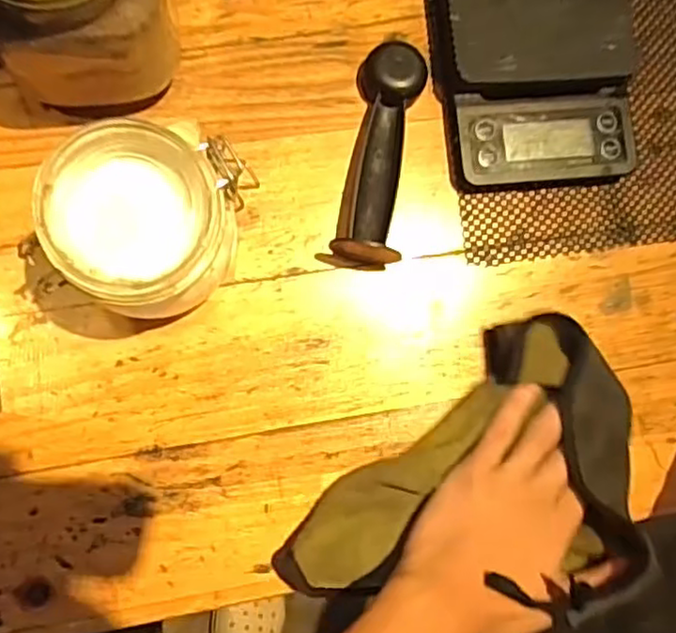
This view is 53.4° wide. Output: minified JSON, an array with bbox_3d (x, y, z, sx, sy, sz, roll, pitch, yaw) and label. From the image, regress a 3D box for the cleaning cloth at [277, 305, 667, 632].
[{"bbox_3d":[0.100,0.123,0.423,0.242,0.069,0.153,-43,92,-7],"label":"cleaning cloth"}]

